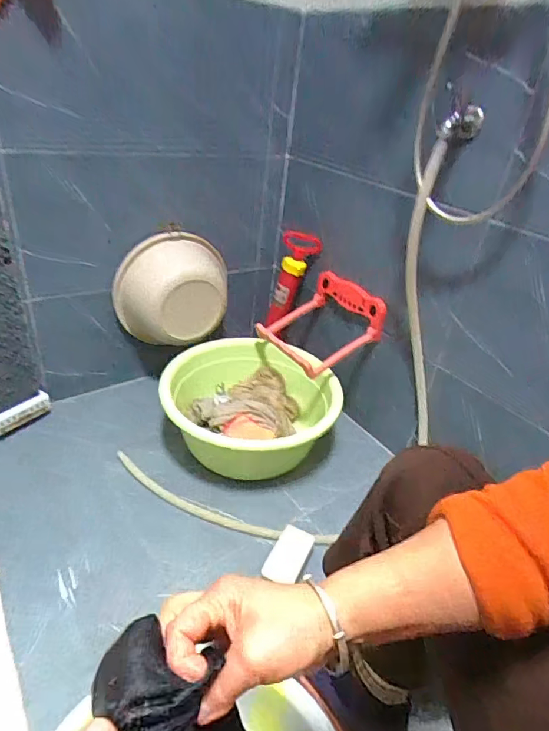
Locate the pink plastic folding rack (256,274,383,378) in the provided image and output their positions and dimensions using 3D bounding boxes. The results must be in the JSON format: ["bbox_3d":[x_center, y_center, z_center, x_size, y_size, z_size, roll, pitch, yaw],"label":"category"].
[{"bbox_3d":[0.104,-0.106,1.050,0.214,0.130,0.216,-17,40,-32],"label":"pink plastic folding rack"}]

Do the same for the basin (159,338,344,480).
[{"bbox_3d":[-0.047,0.110,1.044,0.368,0.182,0.376,5,33,-3],"label":"basin"}]

